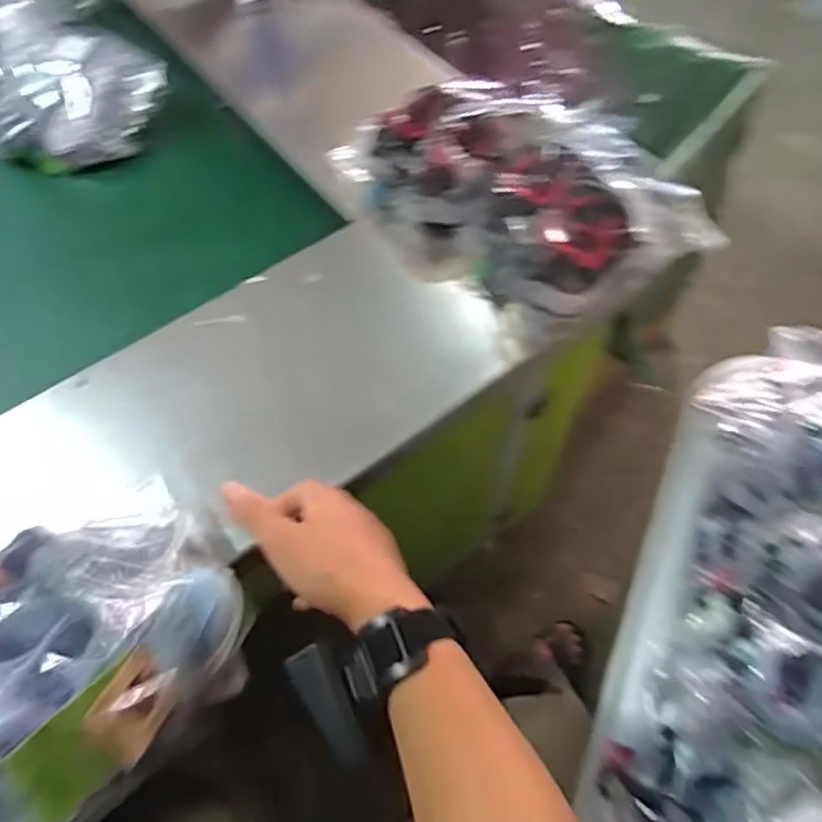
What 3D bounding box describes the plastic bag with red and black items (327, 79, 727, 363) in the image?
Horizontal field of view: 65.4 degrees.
[{"bbox_3d":[0.111,-0.224,0.655,0.250,0.092,0.312,-29,64,-14],"label":"plastic bag with red and black items"}]

